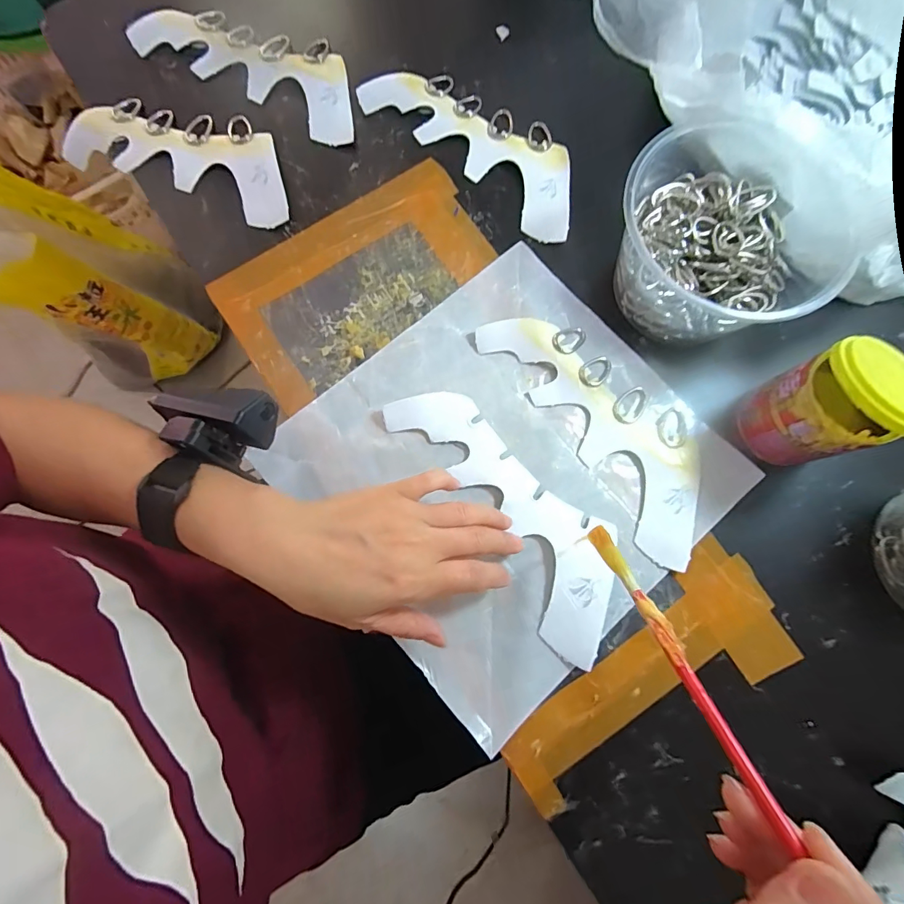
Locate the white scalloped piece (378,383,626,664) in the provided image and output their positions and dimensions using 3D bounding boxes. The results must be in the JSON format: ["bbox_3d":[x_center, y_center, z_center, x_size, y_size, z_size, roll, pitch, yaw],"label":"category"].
[{"bbox_3d":[0.045,0.037,0.315,0.077,0.011,0.214,-36,80,-10],"label":"white scalloped piece"}]

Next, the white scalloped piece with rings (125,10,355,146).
[{"bbox_3d":[-0.176,-0.348,0.396,0.219,0.015,0.092,24,79,4],"label":"white scalloped piece with rings"}]

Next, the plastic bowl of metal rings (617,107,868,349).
[{"bbox_3d":[0.195,-0.154,0.317,0.144,0.085,0.147,0,78,-1],"label":"plastic bowl of metal rings"}]

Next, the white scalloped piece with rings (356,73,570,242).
[{"bbox_3d":[0.024,-0.266,0.380,0.217,0.011,0.081,38,80,7],"label":"white scalloped piece with rings"}]

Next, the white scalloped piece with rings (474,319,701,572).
[{"bbox_3d":[0.111,-0.025,0.331,0.085,0.006,0.214,-40,81,-8],"label":"white scalloped piece with rings"}]

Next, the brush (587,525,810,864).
[{"bbox_3d":[0.120,0.130,0.178,0.010,0.009,0.248,-17,45,-4],"label":"brush"}]

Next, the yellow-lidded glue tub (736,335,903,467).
[{"bbox_3d":[0.243,-0.028,0.293,0.057,0.085,0.061,0,78,-1],"label":"yellow-lidded glue tub"}]

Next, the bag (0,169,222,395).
[{"bbox_3d":[-0.618,-0.322,0.756,0.212,0.511,0.276,-38,82,-8],"label":"bag"}]

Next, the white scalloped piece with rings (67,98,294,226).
[{"bbox_3d":[-0.232,-0.255,0.377,0.219,0.009,0.084,19,78,3],"label":"white scalloped piece with rings"}]

